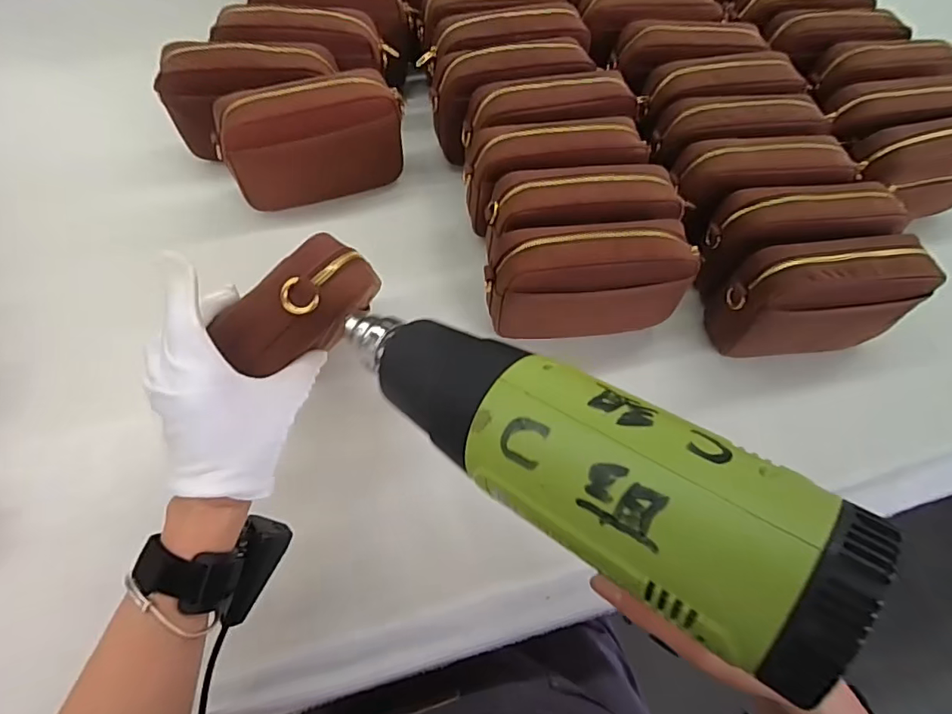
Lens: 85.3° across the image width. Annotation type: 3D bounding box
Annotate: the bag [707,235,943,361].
[{"bbox_3d":[0.344,-0.056,0.524,0.183,0.121,0.072,-3,62,-6],"label":"bag"}]

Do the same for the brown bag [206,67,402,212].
[{"bbox_3d":[-0.178,-0.248,0.590,0.213,0.122,0.054,-20,65,-14],"label":"brown bag"}]

